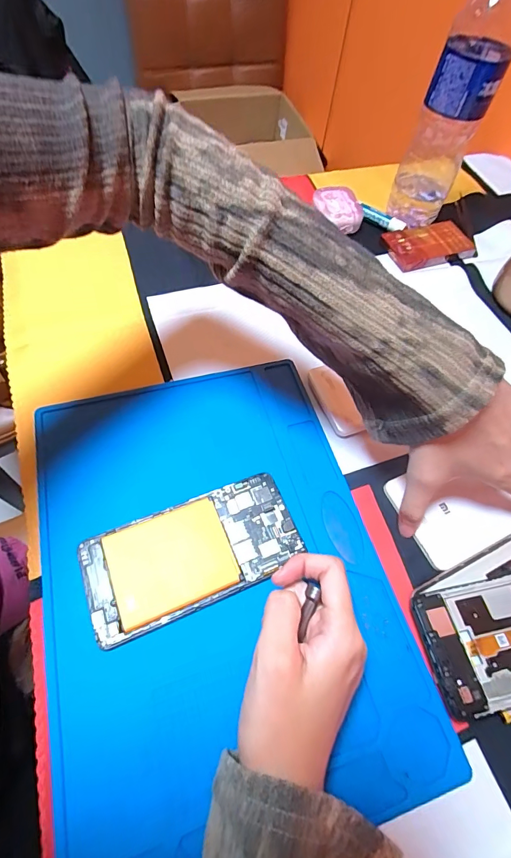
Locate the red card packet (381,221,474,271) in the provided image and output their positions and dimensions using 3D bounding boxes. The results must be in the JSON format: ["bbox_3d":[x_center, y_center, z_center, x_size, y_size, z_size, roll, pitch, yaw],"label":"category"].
[{"bbox_3d":[0.203,-0.218,0.469,0.103,0.014,0.059,-18,64,-14],"label":"red card packet"}]

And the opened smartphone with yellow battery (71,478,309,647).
[{"bbox_3d":[-0.043,0.086,0.277,0.147,0.004,0.071,-21,64,-14],"label":"opened smartphone with yellow battery"}]

